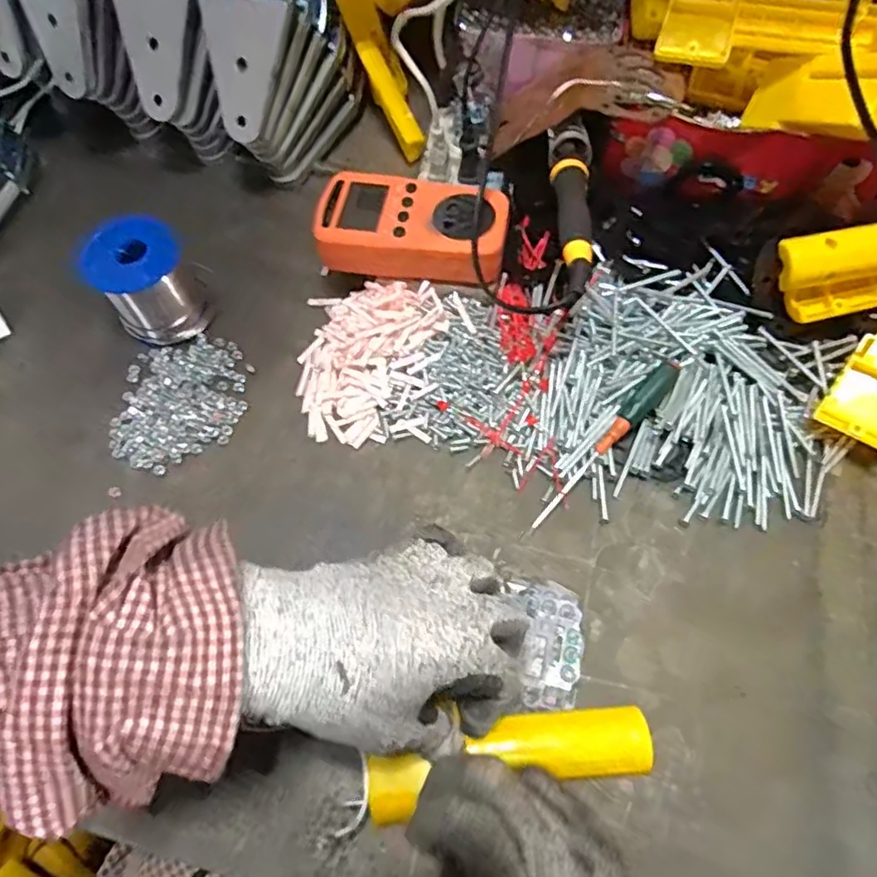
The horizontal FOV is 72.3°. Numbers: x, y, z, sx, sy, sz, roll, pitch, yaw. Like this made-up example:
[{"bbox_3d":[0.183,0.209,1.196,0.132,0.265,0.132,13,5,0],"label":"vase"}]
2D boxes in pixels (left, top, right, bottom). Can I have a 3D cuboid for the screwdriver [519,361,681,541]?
[{"bbox_3d":[0.103,0.007,0.383,0.015,0.014,0.147,40,85,18],"label":"screwdriver"}]

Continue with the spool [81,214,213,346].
[{"bbox_3d":[-0.205,-0.108,0.427,0.060,0.071,0.057,-1,64,1],"label":"spool"}]

